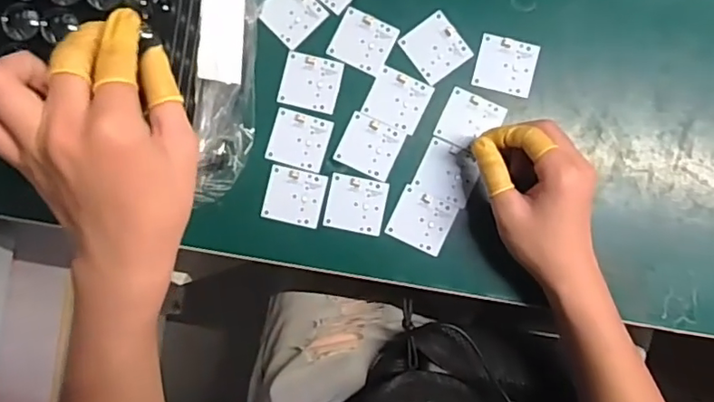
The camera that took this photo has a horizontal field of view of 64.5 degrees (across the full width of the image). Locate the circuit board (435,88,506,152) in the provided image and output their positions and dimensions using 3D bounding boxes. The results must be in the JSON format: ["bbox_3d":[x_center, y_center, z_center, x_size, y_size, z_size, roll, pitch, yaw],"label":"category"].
[{"bbox_3d":[0.092,-0.064,0.461,0.046,0.004,0.044,26,90,4],"label":"circuit board"}]

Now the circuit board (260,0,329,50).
[{"bbox_3d":[-0.055,-0.159,0.477,0.045,0.004,0.047,-44,86,1],"label":"circuit board"}]

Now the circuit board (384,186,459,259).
[{"bbox_3d":[0.053,0.016,0.462,0.047,0.004,0.045,26,90,4],"label":"circuit board"}]

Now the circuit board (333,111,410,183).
[{"bbox_3d":[0.012,-0.045,0.469,0.049,0.004,0.045,26,90,4],"label":"circuit board"}]

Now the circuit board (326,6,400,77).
[{"bbox_3d":[0.005,-0.134,0.474,0.049,0.004,0.045,26,90,4],"label":"circuit board"}]

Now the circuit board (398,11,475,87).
[{"bbox_3d":[0.066,-0.128,0.470,0.043,0.004,0.049,-37,86,2],"label":"circuit board"}]

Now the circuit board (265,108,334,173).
[{"bbox_3d":[-0.048,-0.051,0.472,0.049,0.004,0.044,16,89,4],"label":"circuit board"}]

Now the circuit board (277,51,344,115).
[{"bbox_3d":[-0.038,-0.100,0.475,0.049,0.004,0.045,14,89,4],"label":"circuit board"}]

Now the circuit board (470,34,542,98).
[{"bbox_3d":[0.123,-0.112,0.466,0.048,0.004,0.044,14,89,4],"label":"circuit board"}]

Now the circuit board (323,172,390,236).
[{"bbox_3d":[-0.001,0.003,0.468,0.048,0.004,0.045,11,89,4],"label":"circuit board"}]

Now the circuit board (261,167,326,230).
[{"bbox_3d":[-0.052,-0.004,0.469,0.048,0.004,0.045,12,89,4],"label":"circuit board"}]

